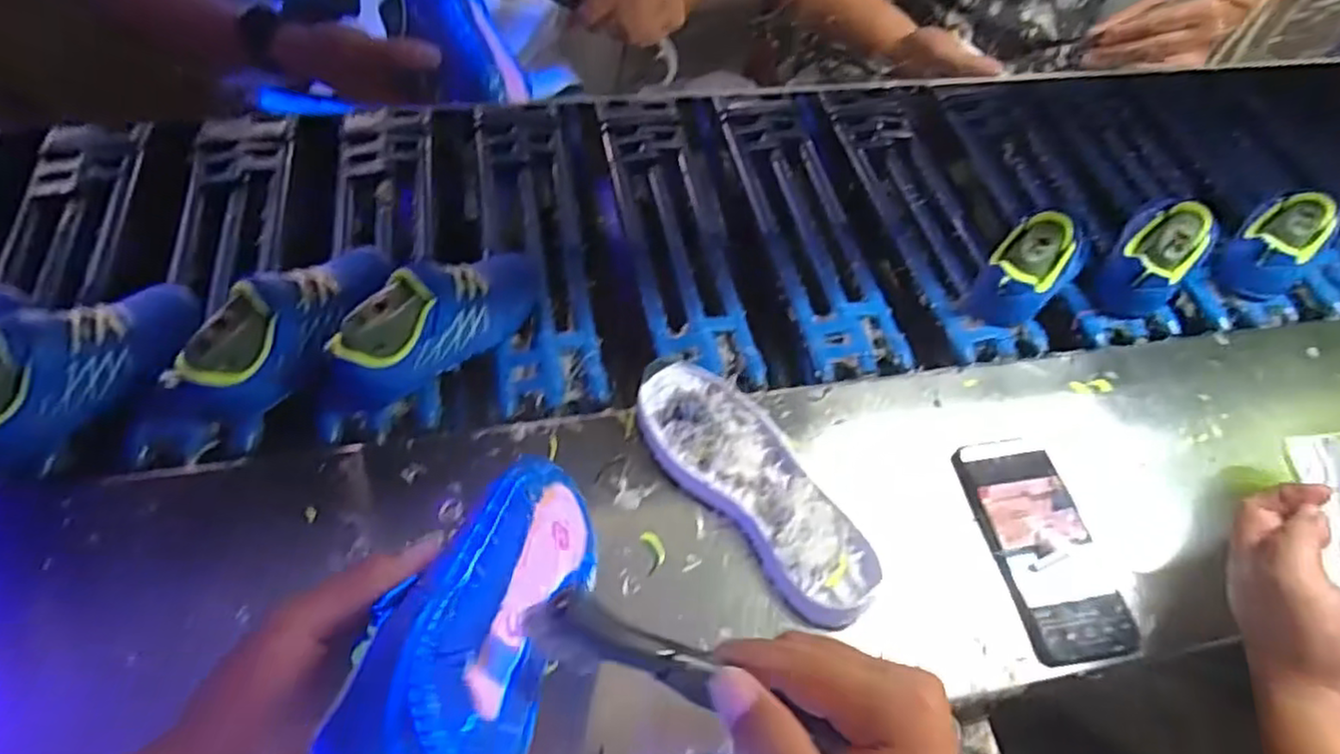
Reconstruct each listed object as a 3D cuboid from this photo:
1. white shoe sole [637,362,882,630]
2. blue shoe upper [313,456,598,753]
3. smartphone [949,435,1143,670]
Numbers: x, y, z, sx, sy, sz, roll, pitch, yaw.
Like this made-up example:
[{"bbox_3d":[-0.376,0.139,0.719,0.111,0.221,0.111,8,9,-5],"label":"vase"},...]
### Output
[{"bbox_3d":[0.062,0.075,0.494,0.081,0.031,0.216,-36,71,-24],"label":"white shoe sole"},{"bbox_3d":[-0.068,0.087,0.281,0.060,0.055,0.167,15,26,6],"label":"blue shoe upper"},{"bbox_3d":[0.272,0.116,0.491,0.082,0.013,0.161,-5,62,-11],"label":"smartphone"}]

